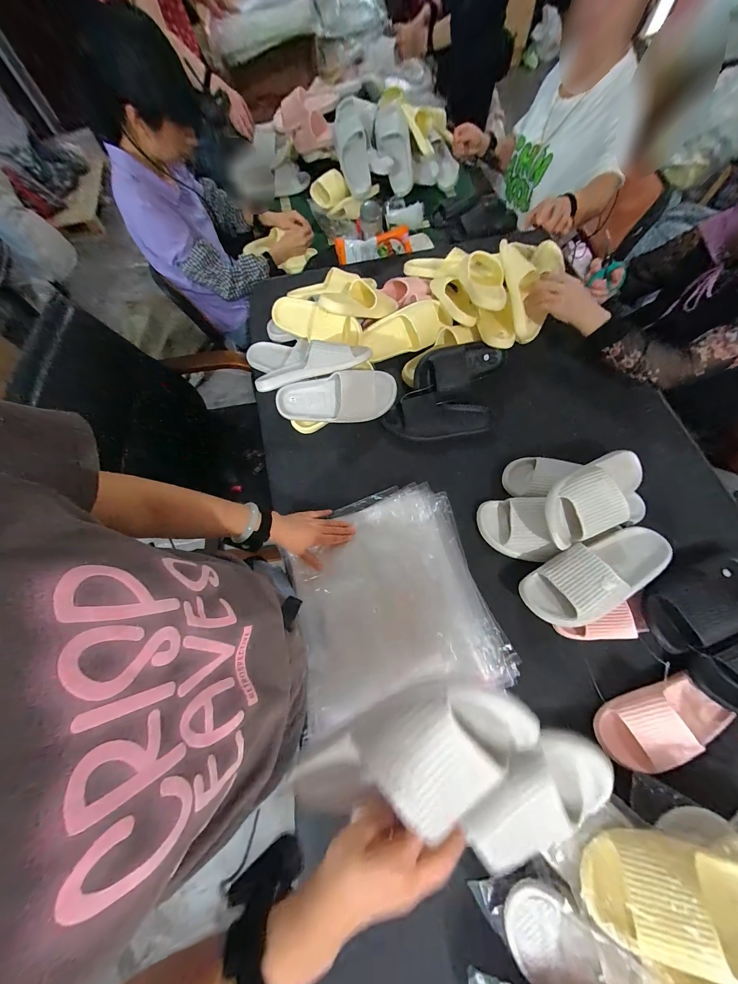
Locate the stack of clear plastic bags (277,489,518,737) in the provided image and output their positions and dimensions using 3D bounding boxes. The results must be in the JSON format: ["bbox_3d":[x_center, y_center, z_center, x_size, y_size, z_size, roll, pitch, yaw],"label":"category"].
[{"bbox_3d":[0.036,0.188,0.600,0.346,0.043,0.384,-15,69,-3],"label":"stack of clear plastic bags"}]

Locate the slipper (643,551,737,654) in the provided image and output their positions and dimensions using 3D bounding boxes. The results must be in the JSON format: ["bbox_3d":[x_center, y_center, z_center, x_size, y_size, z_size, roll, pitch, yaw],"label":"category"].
[{"bbox_3d":[0.610,0.186,0.557,0.257,0.060,0.108,-22,69,-6],"label":"slipper"}]

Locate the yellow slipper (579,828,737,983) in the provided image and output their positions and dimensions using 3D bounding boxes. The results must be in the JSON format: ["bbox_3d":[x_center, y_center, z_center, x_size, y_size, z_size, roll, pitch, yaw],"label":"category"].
[{"bbox_3d":[0.374,0.463,0.343,0.238,0.073,0.089,-5,68,15],"label":"yellow slipper"}]

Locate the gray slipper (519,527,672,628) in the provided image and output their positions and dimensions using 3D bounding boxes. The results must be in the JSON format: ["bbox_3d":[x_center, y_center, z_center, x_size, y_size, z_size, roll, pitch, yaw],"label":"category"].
[{"bbox_3d":[0.412,0.143,0.553,0.270,0.058,0.108,-26,70,-7],"label":"gray slipper"}]

